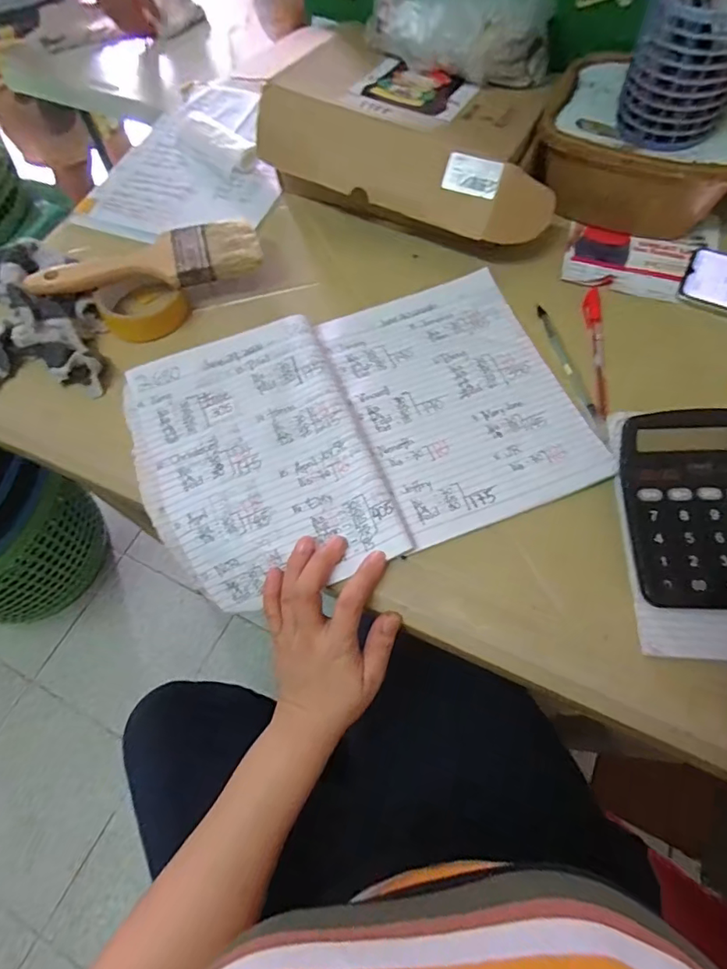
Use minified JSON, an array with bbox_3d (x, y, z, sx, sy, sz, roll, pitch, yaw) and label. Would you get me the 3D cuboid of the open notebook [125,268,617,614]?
[{"bbox_3d":[-0.006,-0.051,0.455,0.366,0.040,0.242,-19,65,-6],"label":"open notebook"}]

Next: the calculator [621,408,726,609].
[{"bbox_3d":[0.261,0.014,0.380,0.117,0.030,0.144,0,65,3],"label":"calculator"}]

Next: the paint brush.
[{"bbox_3d":[-0.208,-0.215,0.499,0.213,0.019,0.063,-15,65,-4],"label":"paint brush"}]

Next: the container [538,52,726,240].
[{"bbox_3d":[0.273,-0.334,0.519,0.191,0.096,0.160,7,65,6],"label":"container"}]

